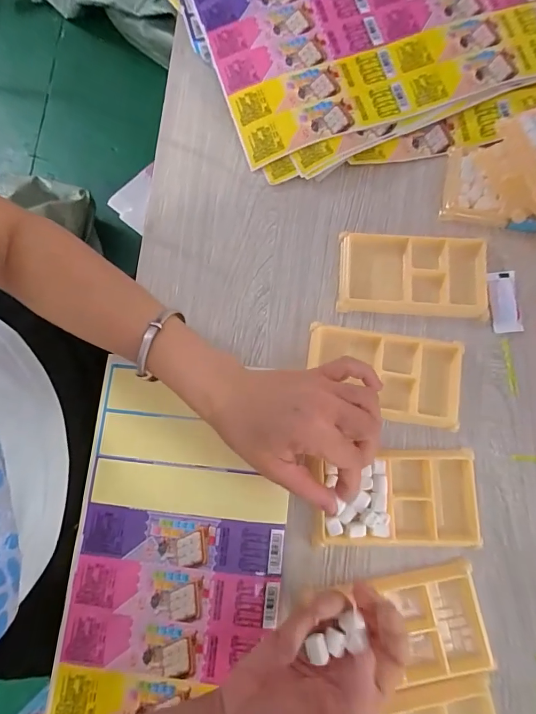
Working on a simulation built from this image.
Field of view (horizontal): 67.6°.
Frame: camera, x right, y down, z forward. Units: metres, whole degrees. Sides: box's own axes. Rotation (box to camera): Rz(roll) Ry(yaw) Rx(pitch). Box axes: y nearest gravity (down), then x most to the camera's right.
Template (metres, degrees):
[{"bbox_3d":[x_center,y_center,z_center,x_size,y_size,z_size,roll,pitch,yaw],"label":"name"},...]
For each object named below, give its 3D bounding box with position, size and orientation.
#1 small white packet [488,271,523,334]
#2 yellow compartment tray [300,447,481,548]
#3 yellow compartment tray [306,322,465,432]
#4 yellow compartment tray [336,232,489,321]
[{"bbox_3d":[0.216,-0.050,0.366,0.026,0.004,0.058,-1,79,0],"label":"small white packet"},{"bbox_3d":[0.105,0.118,0.335,0.135,0.012,0.076,0,79,0],"label":"yellow compartment tray"},{"bbox_3d":[0.103,0.015,0.357,0.134,0.012,0.078,9,79,2],"label":"yellow compartment tray"},{"bbox_3d":[0.135,-0.076,0.376,0.133,0.011,0.075,5,79,1],"label":"yellow compartment tray"}]

